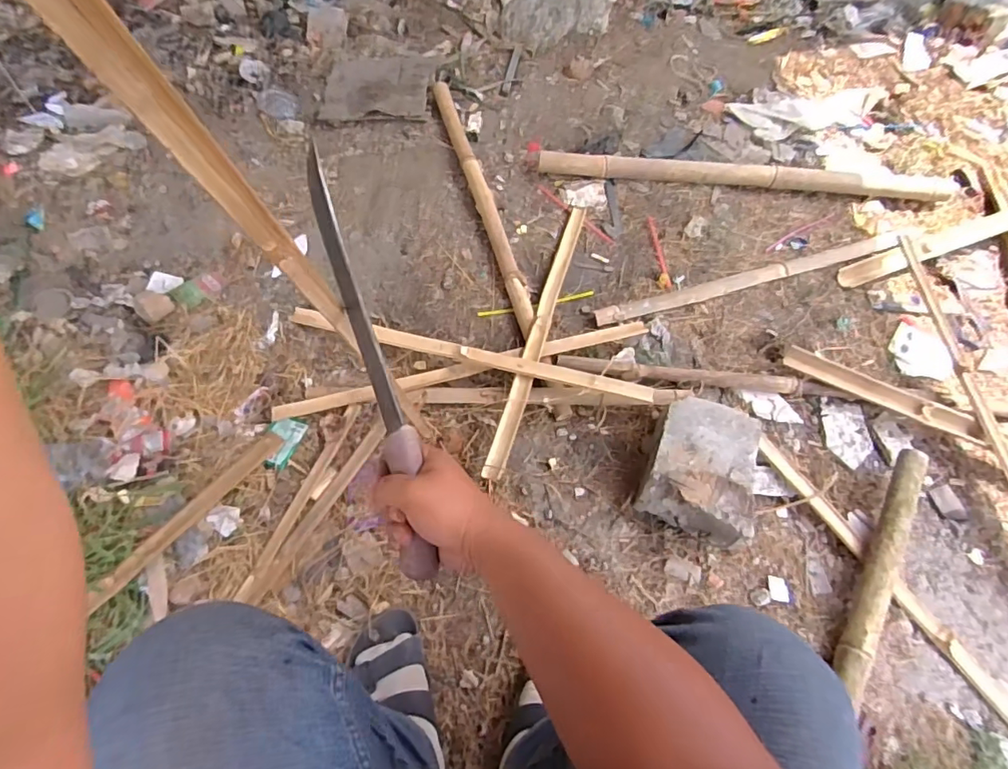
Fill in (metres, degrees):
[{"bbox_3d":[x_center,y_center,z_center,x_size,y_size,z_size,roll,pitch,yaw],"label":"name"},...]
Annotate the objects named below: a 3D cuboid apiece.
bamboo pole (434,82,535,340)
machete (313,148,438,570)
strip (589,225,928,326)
[{"bbox_3d":[-0.050,-0.434,1.201,0.046,0.034,0.768,-14,64,-10],"label":"bamboo pole"},{"bbox_3d":[-0.122,-0.027,0.483,0.040,0.028,0.400,-16,80,-11],"label":"machete"},{"bbox_3d":[0.552,-0.235,1.132,0.780,0.018,0.043,-15,65,-11],"label":"strip"}]

